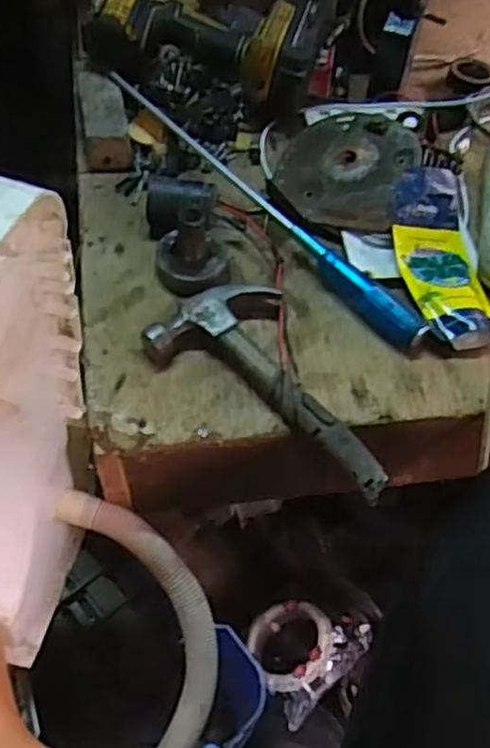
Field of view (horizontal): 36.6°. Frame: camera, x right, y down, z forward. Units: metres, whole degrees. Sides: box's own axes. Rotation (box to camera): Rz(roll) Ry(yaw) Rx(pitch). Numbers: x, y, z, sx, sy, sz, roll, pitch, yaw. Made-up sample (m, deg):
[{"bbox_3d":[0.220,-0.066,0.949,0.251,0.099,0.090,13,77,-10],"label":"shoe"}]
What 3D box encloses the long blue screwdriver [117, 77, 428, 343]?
[{"bbox_3d":[0.008,-0.152,0.644,0.026,0.038,0.385,-35,63,-25],"label":"long blue screwdriver"}]

